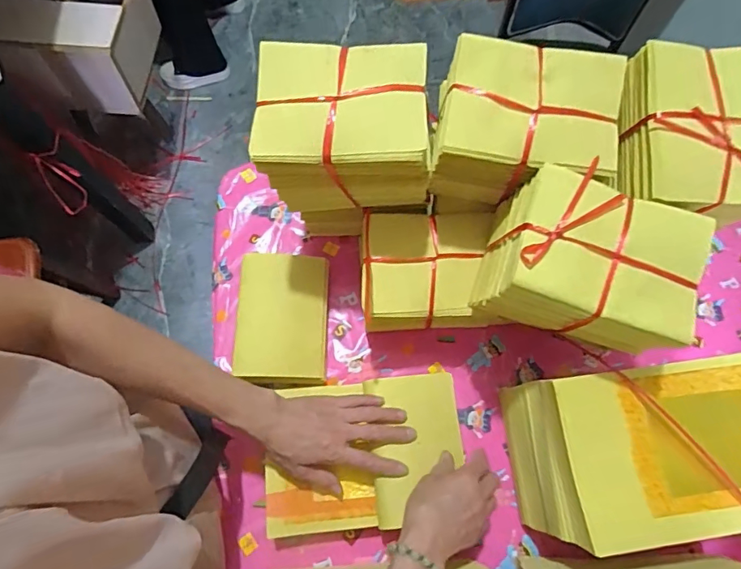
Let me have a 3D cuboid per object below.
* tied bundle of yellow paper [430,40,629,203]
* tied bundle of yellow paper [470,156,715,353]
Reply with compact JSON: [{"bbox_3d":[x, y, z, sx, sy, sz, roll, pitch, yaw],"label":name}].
[{"bbox_3d":[0.150,-0.151,0.488,0.155,0.139,0.113,11,73,3],"label":"tied bundle of yellow paper"},{"bbox_3d":[0.209,-0.015,0.457,0.168,0.121,0.120,19,74,5],"label":"tied bundle of yellow paper"}]

